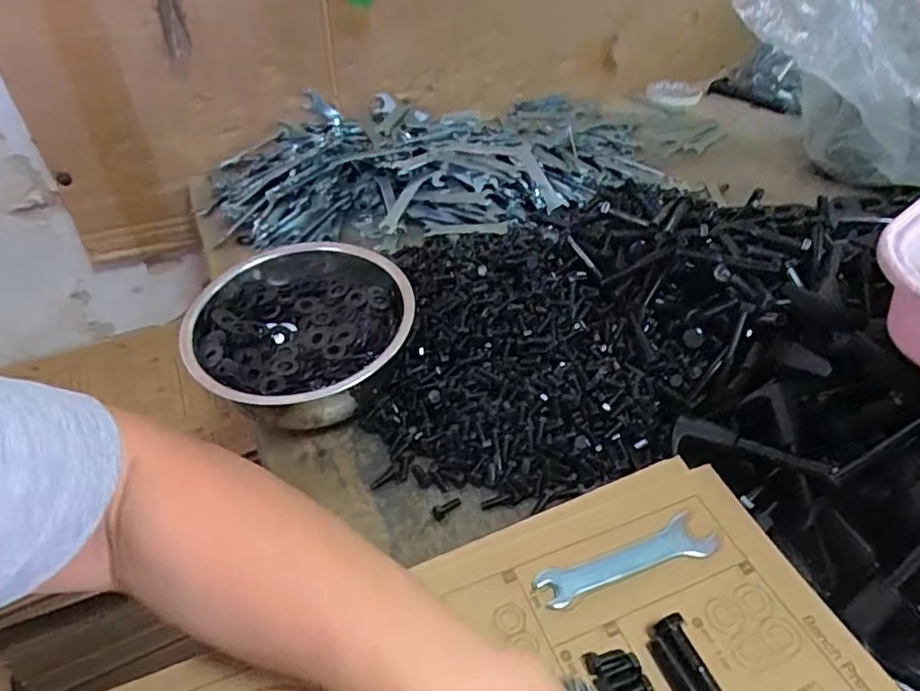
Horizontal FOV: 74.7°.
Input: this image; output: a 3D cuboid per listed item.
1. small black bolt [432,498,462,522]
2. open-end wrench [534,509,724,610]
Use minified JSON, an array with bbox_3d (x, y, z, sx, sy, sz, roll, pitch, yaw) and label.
[{"bbox_3d":[-0.008,0.110,0.407,0.021,0.006,0.008,-18,42,-22],"label":"small black bolt"},{"bbox_3d":[0.100,0.123,0.348,0.115,0.010,0.027,-16,40,-19],"label":"open-end wrench"}]

